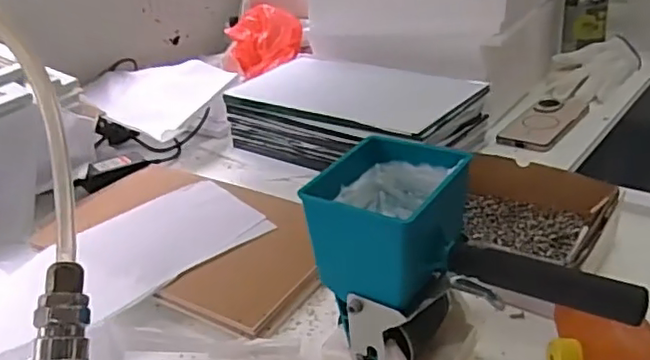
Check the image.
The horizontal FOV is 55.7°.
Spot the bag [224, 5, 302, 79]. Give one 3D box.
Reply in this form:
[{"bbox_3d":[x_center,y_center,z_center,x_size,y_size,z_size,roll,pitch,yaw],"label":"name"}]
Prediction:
[{"bbox_3d":[-0.131,-0.278,1.230,0.169,0.109,0.089,7,31,28],"label":"bag"}]

